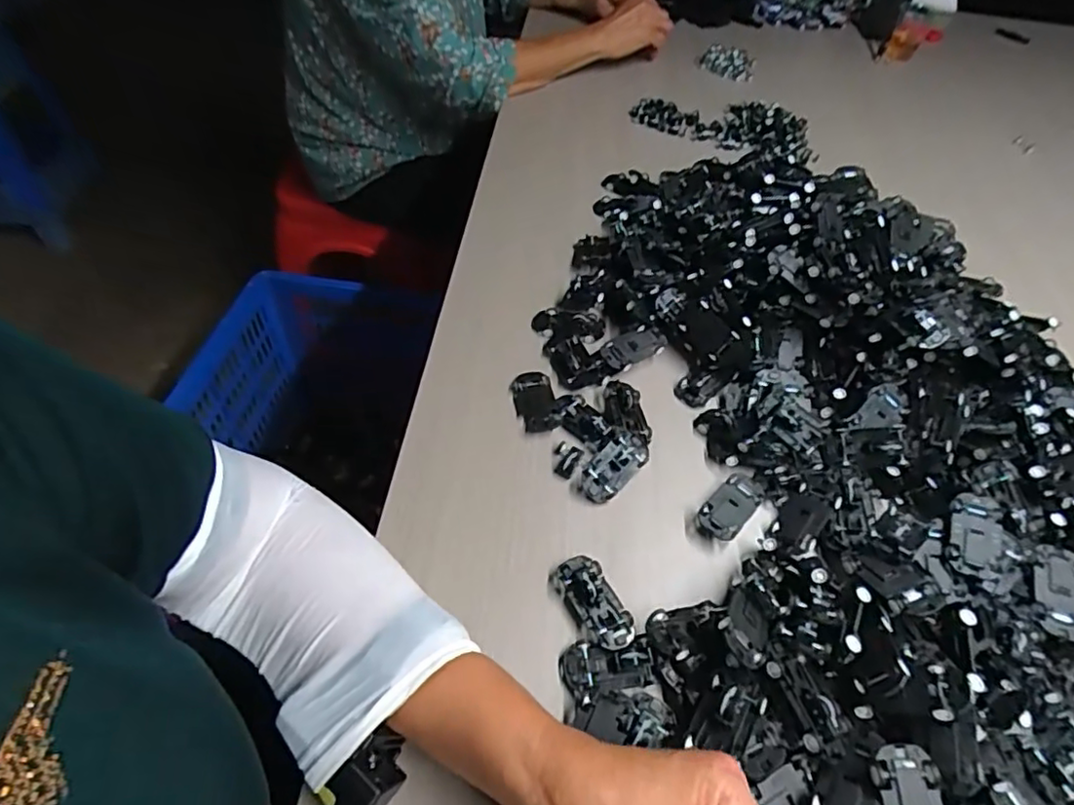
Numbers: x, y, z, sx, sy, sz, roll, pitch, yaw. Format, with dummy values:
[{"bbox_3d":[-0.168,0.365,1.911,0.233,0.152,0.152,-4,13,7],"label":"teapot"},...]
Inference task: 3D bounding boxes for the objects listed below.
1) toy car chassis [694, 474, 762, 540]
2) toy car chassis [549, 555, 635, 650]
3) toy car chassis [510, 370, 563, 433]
[{"bbox_3d":[0.145,0.079,0.447,0.030,0.016,0.059,38,57,23],"label":"toy car chassis"},{"bbox_3d":[0.038,0.131,0.394,0.032,0.013,0.064,-24,57,-23],"label":"toy car chassis"},{"bbox_3d":[-0.001,-0.001,0.502,0.033,0.016,0.061,-8,52,-12],"label":"toy car chassis"}]

